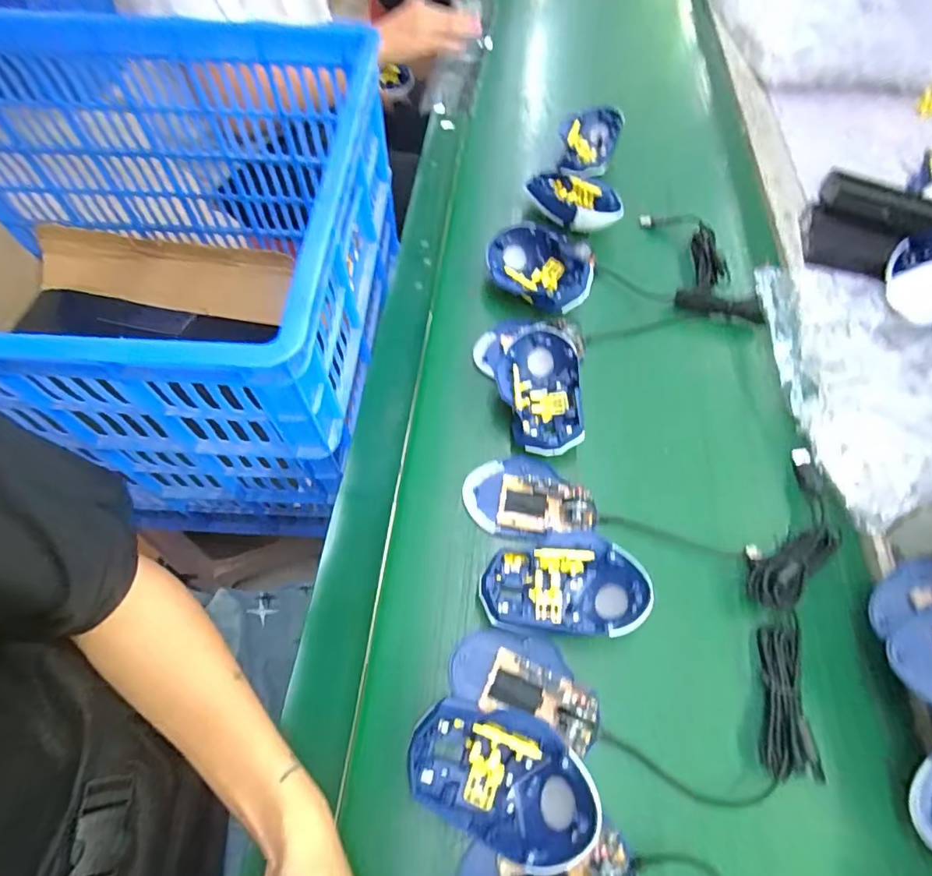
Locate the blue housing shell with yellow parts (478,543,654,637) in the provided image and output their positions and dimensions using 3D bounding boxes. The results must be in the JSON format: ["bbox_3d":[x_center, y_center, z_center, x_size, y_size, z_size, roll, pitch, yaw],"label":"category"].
[{"bbox_3d":[0.073,0.115,0.375,0.119,0.035,0.063,3,61,2],"label":"blue housing shell with yellow parts"}]

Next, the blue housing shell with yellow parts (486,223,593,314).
[{"bbox_3d":[0.077,-0.183,0.542,0.125,0.049,0.071,38,68,19],"label":"blue housing shell with yellow parts"}]

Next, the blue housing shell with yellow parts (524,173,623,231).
[{"bbox_3d":[0.134,-0.284,0.604,0.072,0.039,0.118,-41,68,-19],"label":"blue housing shell with yellow parts"}]

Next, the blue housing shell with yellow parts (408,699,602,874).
[{"bbox_3d":[0.022,0.214,0.317,0.115,0.041,0.074,22,64,13],"label":"blue housing shell with yellow parts"}]

